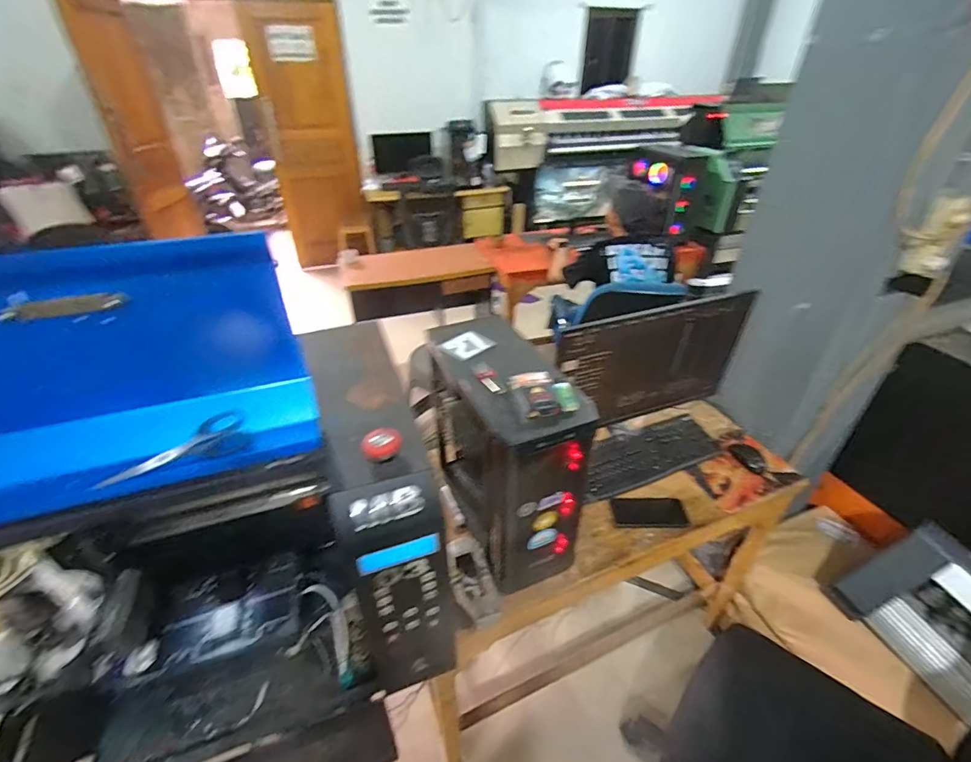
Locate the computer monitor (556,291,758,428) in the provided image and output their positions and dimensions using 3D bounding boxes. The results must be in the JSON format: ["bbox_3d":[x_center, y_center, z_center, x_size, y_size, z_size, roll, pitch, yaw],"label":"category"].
[{"bbox_3d":[0.412,-0.030,1.115,0.567,0.334,0.069,-15,38,-20],"label":"computer monitor"}]

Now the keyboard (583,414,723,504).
[{"bbox_3d":[0.436,0.192,1.203,0.450,0.038,0.166,-14,38,-19],"label":"keyboard"}]

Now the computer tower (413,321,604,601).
[{"bbox_3d":[0.033,0.135,0.934,0.195,0.420,0.384,-16,38,-21],"label":"computer tower"}]

